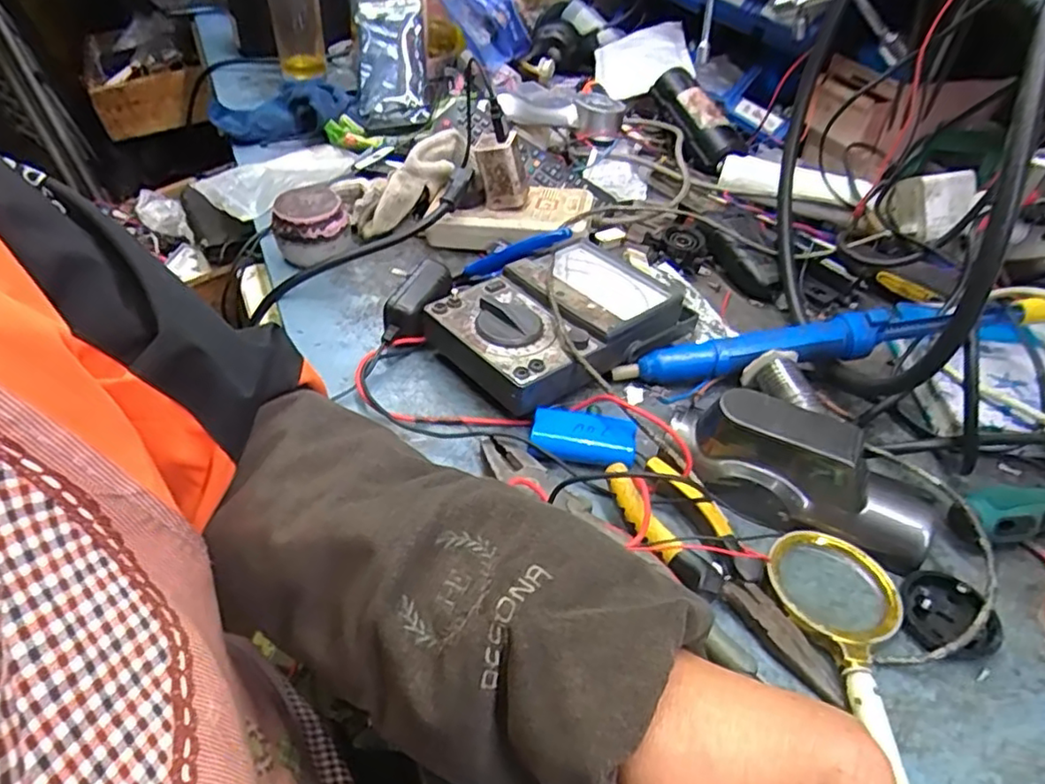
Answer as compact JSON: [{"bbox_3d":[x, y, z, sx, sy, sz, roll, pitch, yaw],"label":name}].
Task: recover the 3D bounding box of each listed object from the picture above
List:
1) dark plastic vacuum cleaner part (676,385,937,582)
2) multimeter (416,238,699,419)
[{"bbox_3d":[0.165,0.043,0.379,0.156,0.055,0.059,17,43,14],"label":"dark plastic vacuum cleaner part"},{"bbox_3d":[0.029,-0.053,0.484,0.183,0.048,0.121,-30,52,-32],"label":"multimeter"}]

